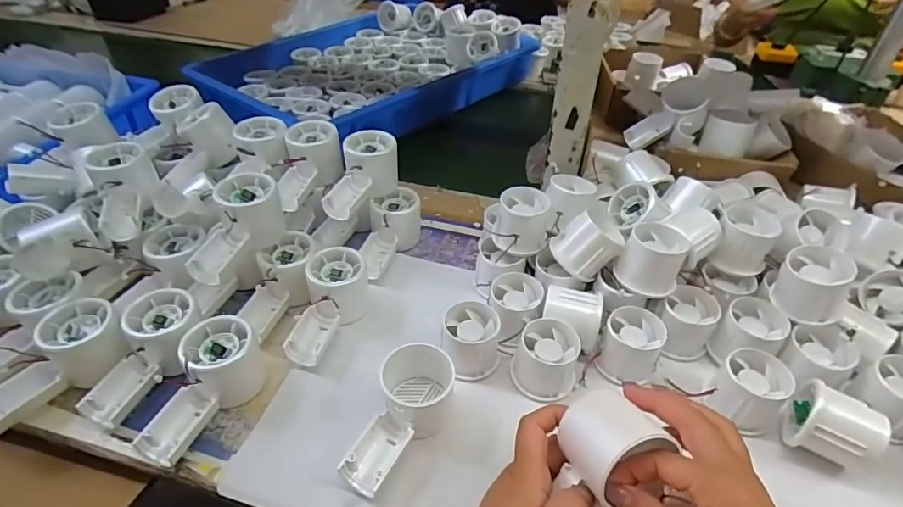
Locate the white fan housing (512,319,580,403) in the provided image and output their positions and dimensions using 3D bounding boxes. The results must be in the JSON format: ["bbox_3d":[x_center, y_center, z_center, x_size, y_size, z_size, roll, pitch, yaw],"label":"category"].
[{"bbox_3d":[0.086,0.094,0.434,0.056,0.044,0.056,1,41,-1],"label":"white fan housing"}]

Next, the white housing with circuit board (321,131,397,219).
[{"bbox_3d":[-0.097,-0.083,0.535,0.057,0.057,0.109,9,42,7],"label":"white housing with circuit board"}]

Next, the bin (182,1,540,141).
[{"bbox_3d":[-0.150,-0.351,0.896,0.372,0.083,0.545,33,50,30],"label":"bin"}]

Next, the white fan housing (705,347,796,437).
[{"bbox_3d":[0.255,0.119,0.410,0.061,0.042,0.056,1,41,-1],"label":"white fan housing"}]

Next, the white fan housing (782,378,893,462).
[{"bbox_3d":[0.305,0.140,0.387,0.055,0.052,0.051,22,45,21],"label":"white fan housing"}]

